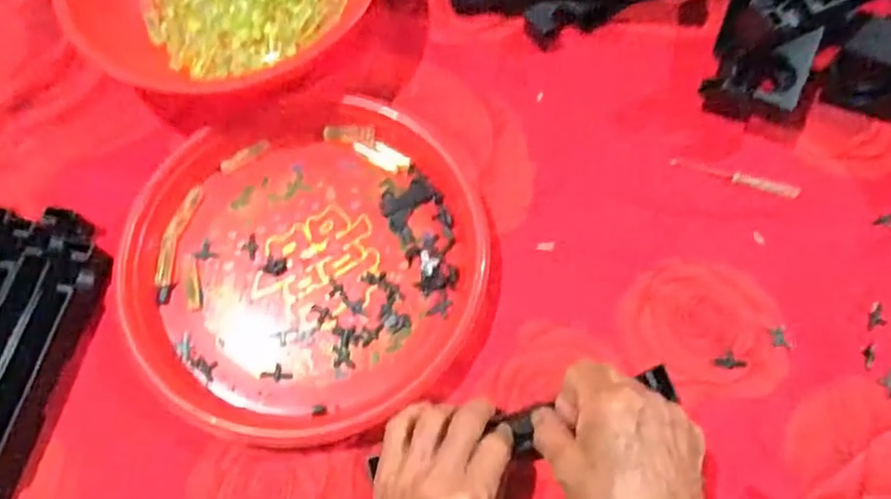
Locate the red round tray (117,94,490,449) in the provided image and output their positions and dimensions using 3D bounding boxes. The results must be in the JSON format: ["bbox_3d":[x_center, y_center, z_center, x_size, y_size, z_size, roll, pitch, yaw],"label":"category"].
[{"bbox_3d":[-0.098,0.002,0.448,0.242,0.028,0.253,-1,68,3],"label":"red round tray"}]

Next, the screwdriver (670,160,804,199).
[{"bbox_3d":[0.213,-0.053,0.460,0.090,0.004,0.012,17,70,10],"label":"screwdriver"}]

